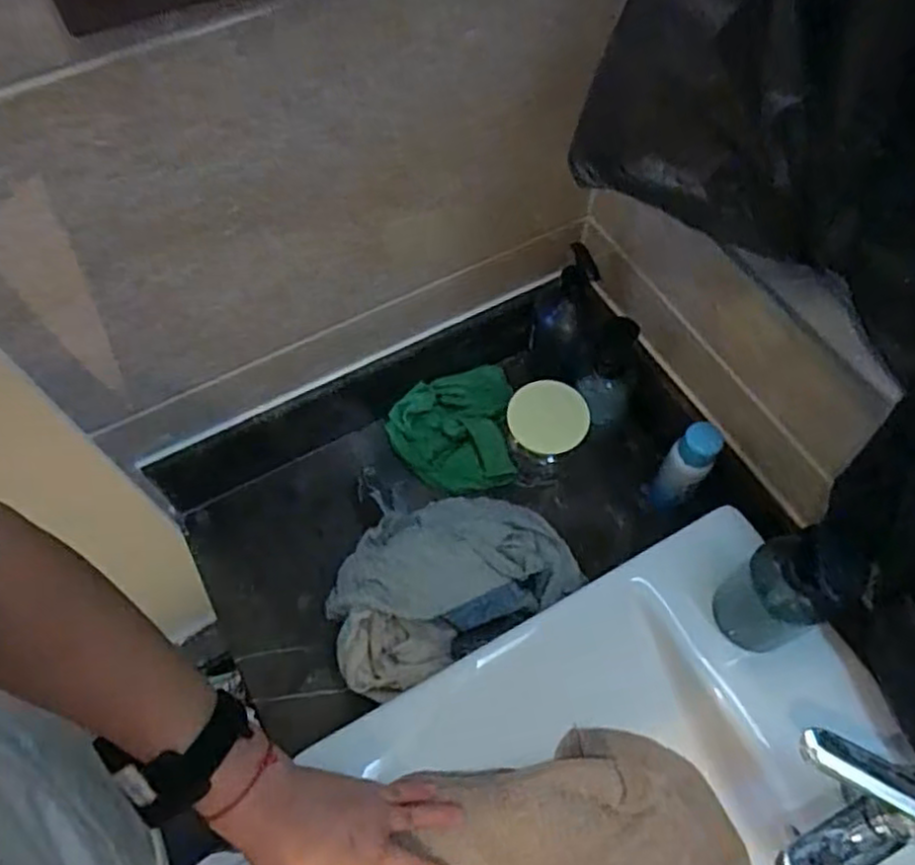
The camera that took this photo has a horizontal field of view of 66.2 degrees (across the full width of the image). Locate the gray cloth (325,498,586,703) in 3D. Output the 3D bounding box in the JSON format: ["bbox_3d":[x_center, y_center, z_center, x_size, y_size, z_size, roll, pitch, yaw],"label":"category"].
[{"bbox_3d":[-0.015,0.143,0.697,0.247,0.085,0.154,-28,65,-13],"label":"gray cloth"}]

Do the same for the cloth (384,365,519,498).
[{"bbox_3d":[0.004,0.001,0.792,0.150,0.035,0.140,-20,63,-10],"label":"cloth"}]

